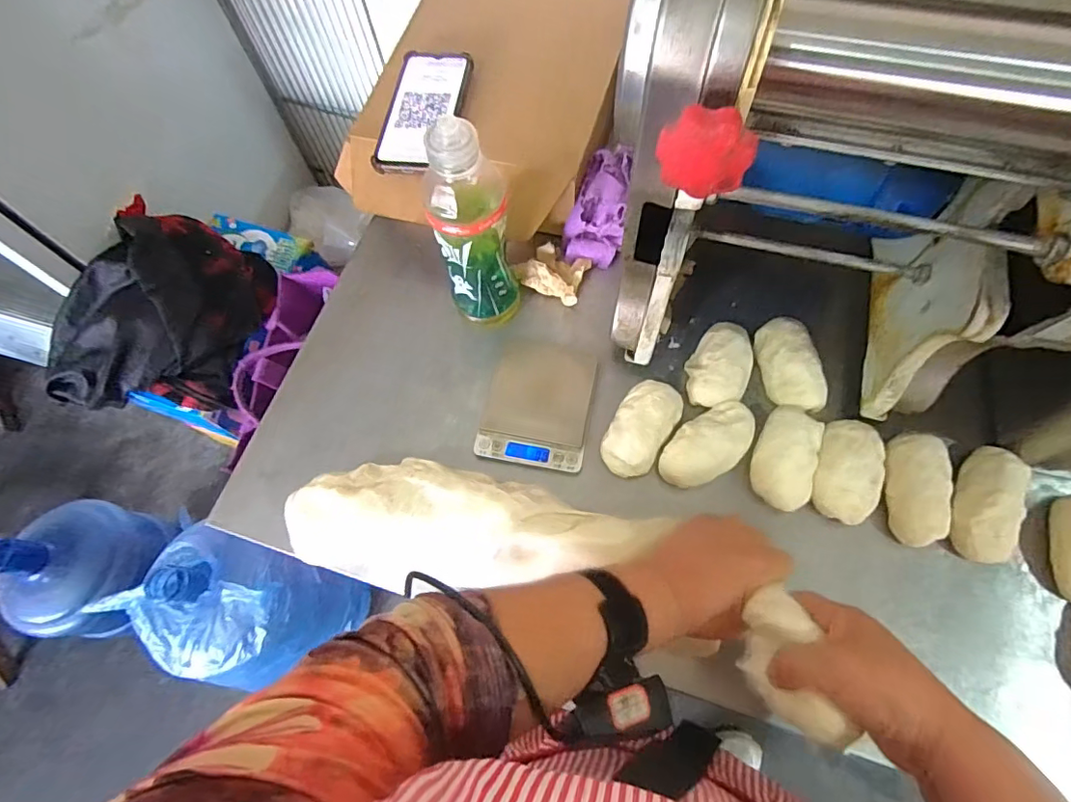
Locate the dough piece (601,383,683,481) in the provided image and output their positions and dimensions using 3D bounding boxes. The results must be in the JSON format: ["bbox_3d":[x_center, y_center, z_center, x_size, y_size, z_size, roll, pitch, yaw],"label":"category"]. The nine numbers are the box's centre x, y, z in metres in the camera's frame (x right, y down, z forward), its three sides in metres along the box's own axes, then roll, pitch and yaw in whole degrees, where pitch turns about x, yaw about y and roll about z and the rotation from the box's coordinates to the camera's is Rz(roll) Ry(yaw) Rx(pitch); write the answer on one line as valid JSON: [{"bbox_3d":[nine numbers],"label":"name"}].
[{"bbox_3d":[0.100,0.026,0.516,0.052,0.030,0.096,29,71,14],"label":"dough piece"}]

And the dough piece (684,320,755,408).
[{"bbox_3d":[0.181,-0.035,0.528,0.055,0.038,0.091,22,70,11],"label":"dough piece"}]

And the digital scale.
[{"bbox_3d":[0.003,0.003,0.538,0.100,0.026,0.125,10,68,7],"label":"digital scale"}]

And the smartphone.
[{"bbox_3d":[-0.121,-0.318,0.583,0.075,0.007,0.161,8,67,6],"label":"smartphone"}]

